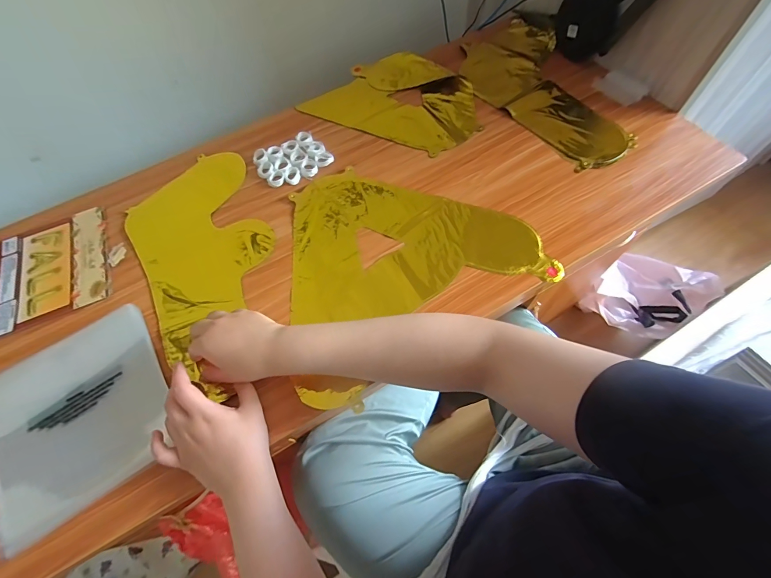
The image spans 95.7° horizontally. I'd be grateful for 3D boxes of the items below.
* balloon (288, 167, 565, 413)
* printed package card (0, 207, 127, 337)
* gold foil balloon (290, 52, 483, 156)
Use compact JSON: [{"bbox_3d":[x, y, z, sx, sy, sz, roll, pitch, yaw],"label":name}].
[{"bbox_3d":[-0.006,-0.058,0.520,0.382,0.005,0.335,-32,66,-12],"label":"balloon"},{"bbox_3d":[-0.511,-0.038,0.547,0.177,0.006,0.188,-23,63,-10],"label":"printed package card"},{"bbox_3d":[0.026,-0.371,0.675,0.323,0.043,0.205,27,68,16],"label":"gold foil balloon"}]

